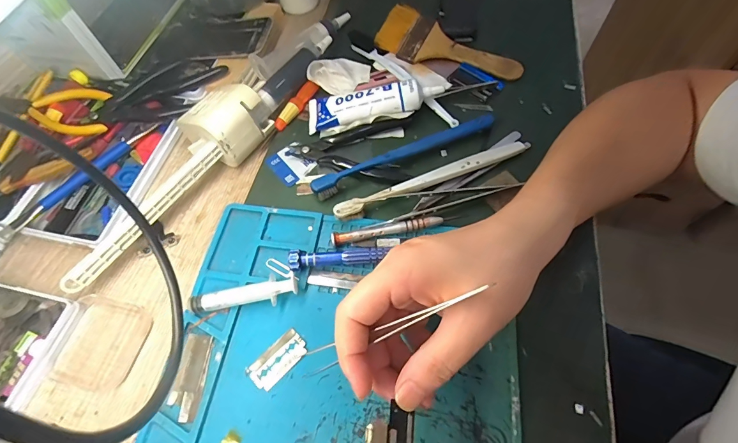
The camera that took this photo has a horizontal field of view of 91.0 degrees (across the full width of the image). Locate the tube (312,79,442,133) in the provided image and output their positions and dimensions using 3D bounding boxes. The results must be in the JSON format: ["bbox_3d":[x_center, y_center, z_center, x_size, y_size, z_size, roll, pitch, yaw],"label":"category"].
[{"bbox_3d":[0.003,-0.123,0.356,0.130,0.029,0.048,-5,61,1],"label":"tube"}]

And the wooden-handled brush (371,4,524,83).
[{"bbox_3d":[0.089,-0.194,0.401,0.162,0.024,0.058,25,66,16],"label":"wooden-handled brush"}]

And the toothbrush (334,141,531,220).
[{"bbox_3d":[0.060,-0.039,0.318,0.188,0.008,0.014,-20,62,-7],"label":"toothbrush"}]

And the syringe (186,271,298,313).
[{"bbox_3d":[-0.095,0.055,0.278,0.080,0.013,0.023,-11,61,-2],"label":"syringe"}]

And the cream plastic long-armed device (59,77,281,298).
[{"bbox_3d":[-0.174,-0.044,0.317,0.061,0.046,0.222,30,67,18],"label":"cream plastic long-armed device"}]

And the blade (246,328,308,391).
[{"bbox_3d":[-0.065,0.098,0.259,0.022,0.004,0.042,40,71,22],"label":"blade"}]

